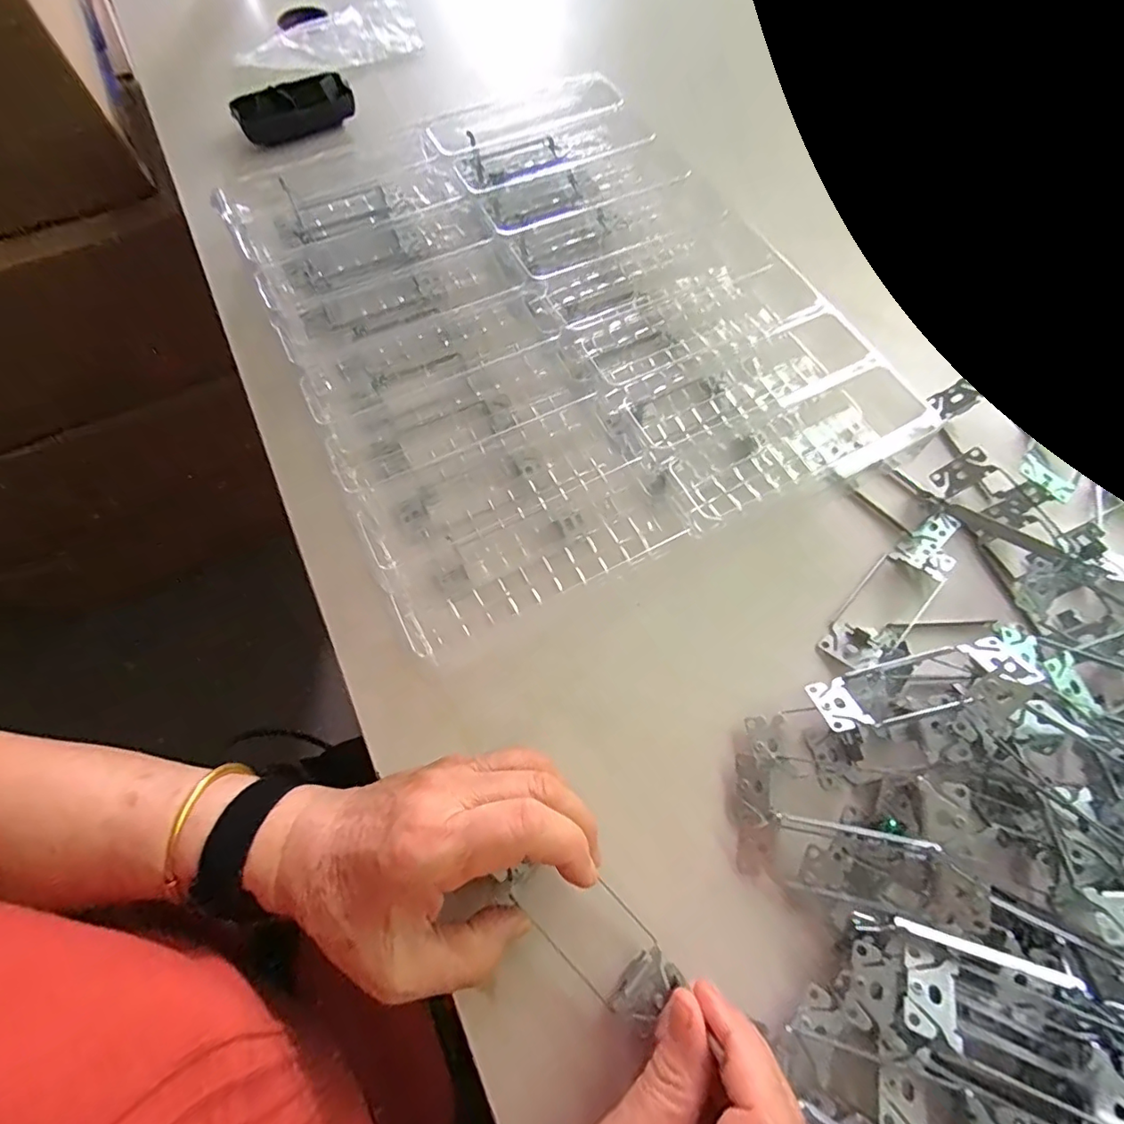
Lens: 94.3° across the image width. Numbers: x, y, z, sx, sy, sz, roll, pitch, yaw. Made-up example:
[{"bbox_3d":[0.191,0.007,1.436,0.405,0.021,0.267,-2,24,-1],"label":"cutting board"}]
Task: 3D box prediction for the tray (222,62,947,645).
[{"bbox_3d":[-0.010,-0.178,0.375,0.346,0.038,0.417,-26,70,-11],"label":"tray"}]

